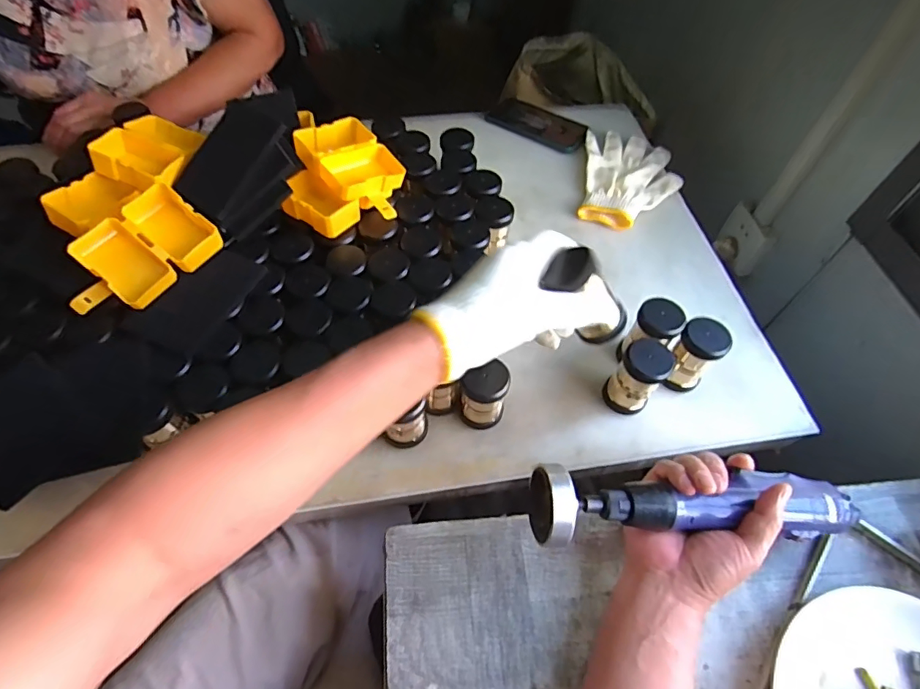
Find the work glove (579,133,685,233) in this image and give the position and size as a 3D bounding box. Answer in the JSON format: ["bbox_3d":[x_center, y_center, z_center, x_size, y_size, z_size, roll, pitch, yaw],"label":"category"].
[{"bbox_3d":[0.246,-0.237,0.713,0.130,0.019,0.199,11,58,5],"label":"work glove"}]

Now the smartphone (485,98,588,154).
[{"bbox_3d":[0.123,-0.347,0.784,0.161,0.013,0.085,30,61,20],"label":"smartphone"}]

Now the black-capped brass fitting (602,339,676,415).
[{"bbox_3d":[0.180,0.035,0.504,0.045,0.094,0.038,35,63,18],"label":"black-capped brass fitting"}]

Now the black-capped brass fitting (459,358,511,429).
[{"bbox_3d":[0.024,0.050,0.486,0.045,0.069,0.043,9,58,3],"label":"black-capped brass fitting"}]

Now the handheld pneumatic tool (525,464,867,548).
[{"bbox_3d":[0.191,0.134,0.405,0.280,0.050,0.054,4,58,-10],"label":"handheld pneumatic tool"}]

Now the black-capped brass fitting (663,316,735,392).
[{"bbox_3d":[0.242,0.012,0.515,0.044,0.081,0.040,1,58,-2],"label":"black-capped brass fitting"}]

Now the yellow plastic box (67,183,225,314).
[{"bbox_3d":[-0.312,-0.086,0.479,0.086,0.036,0.133,41,65,4],"label":"yellow plastic box"}]

